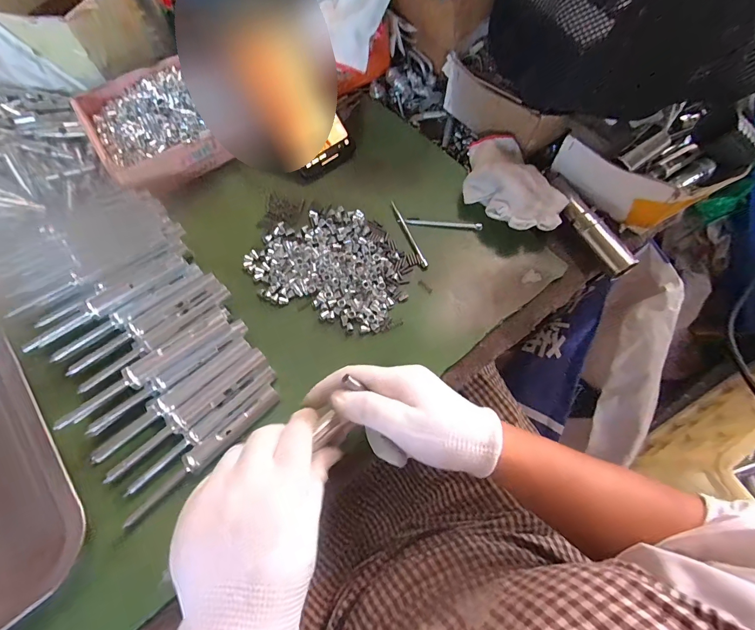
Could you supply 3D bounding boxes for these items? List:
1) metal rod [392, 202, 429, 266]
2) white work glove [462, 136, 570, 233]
[{"bbox_3d":[0.034,-0.088,0.396,0.006,0.004,0.088,-20,70,-5],"label":"metal rod"},{"bbox_3d":[0.134,-0.137,0.390,0.074,0.041,0.129,-26,71,-8],"label":"white work glove"}]

